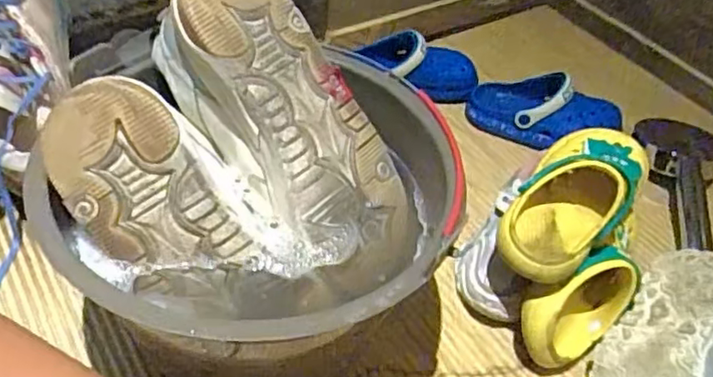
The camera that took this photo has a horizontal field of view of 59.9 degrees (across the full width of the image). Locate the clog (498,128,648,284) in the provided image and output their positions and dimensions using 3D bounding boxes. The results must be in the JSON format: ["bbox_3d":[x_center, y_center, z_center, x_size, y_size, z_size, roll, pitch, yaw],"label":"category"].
[{"bbox_3d":[0.181,0.002,0.506,0.080,0.057,0.164,29,49,20],"label":"clog"}]

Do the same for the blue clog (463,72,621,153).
[{"bbox_3d":[0.215,-0.092,0.713,0.169,0.056,0.088,20,47,12],"label":"blue clog"}]

